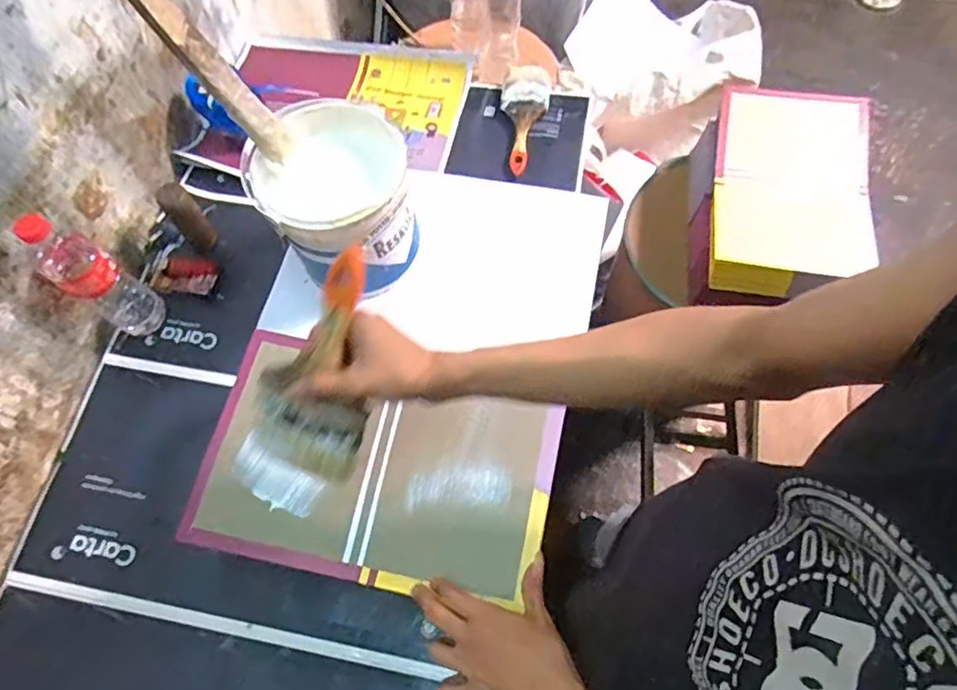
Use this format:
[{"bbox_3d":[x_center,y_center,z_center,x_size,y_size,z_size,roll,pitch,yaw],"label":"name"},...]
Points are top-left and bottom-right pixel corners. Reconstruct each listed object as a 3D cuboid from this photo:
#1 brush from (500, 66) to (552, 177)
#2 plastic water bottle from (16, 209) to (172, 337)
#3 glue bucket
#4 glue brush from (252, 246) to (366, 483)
[{"bbox_3d":[0.068,-0.355,0.915,0.074,0.019,0.201,7,67,6],"label":"brush"},{"bbox_3d":[-0.477,-0.084,0.735,0.067,0.224,0.066,31,72,15],"label":"plastic water bottle"},{"bbox_3d":[-0.170,-0.176,0.759,0.172,0.183,0.163,-1,66,2],"label":"glue bucket"},{"bbox_3d":[-0.131,0.019,0.486,0.094,0.031,0.213,26,114,13],"label":"glue brush"}]

